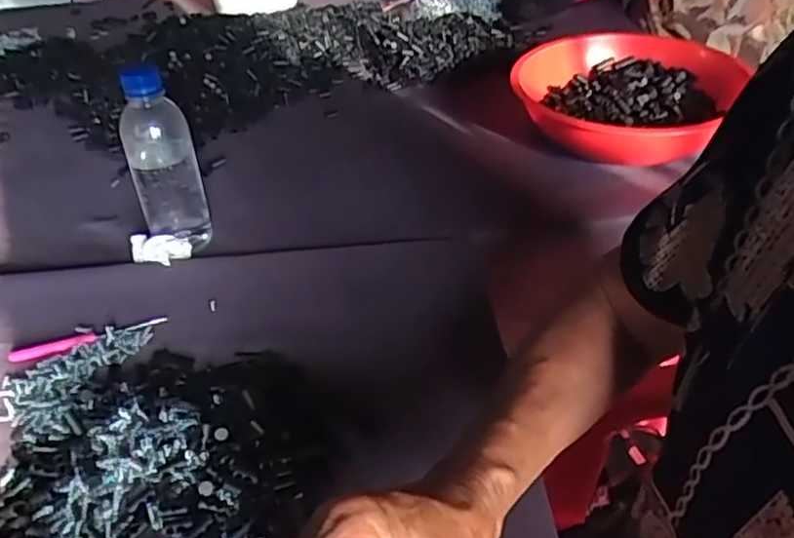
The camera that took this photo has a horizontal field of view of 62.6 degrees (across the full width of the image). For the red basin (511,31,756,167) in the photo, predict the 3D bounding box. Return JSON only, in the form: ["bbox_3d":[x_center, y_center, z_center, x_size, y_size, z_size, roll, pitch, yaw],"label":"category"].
[{"bbox_3d":[0.251,-0.191,0.722,0.216,0.077,0.217,-2,40,2],"label":"red basin"}]

